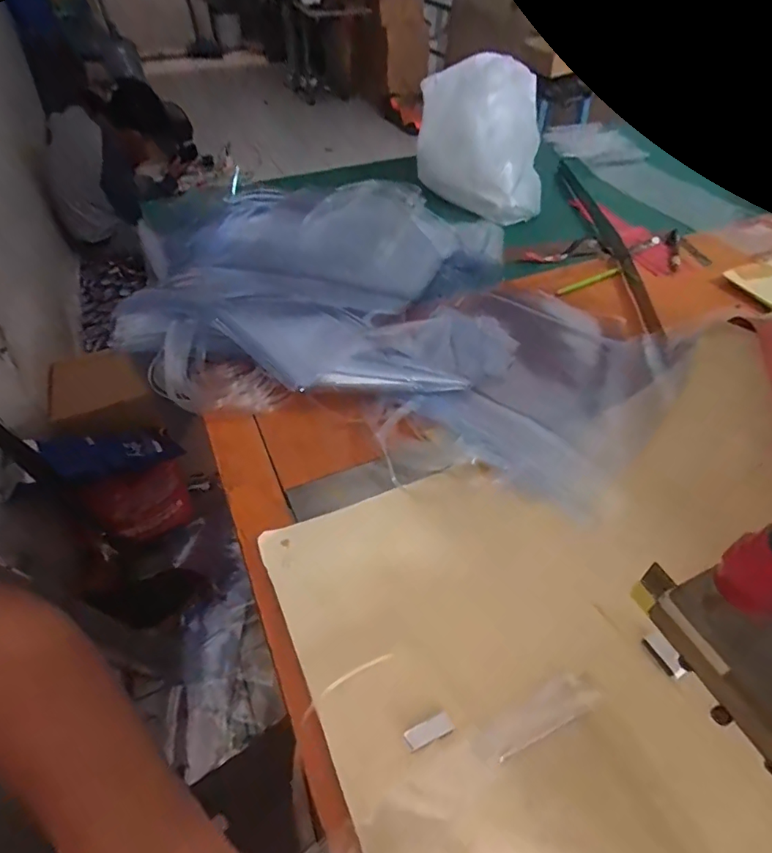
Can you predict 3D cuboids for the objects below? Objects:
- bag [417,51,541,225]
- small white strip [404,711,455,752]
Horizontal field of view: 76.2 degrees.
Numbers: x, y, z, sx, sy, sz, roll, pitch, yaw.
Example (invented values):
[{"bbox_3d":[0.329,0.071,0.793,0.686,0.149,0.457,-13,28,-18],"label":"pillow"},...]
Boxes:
[{"bbox_3d":[0.164,-0.472,0.826,0.209,0.192,0.185,-1,47,-1],"label":"bag"},{"bbox_3d":[0.028,0.198,0.319,0.031,0.004,0.012,-19,50,-16],"label":"small white strip"}]

